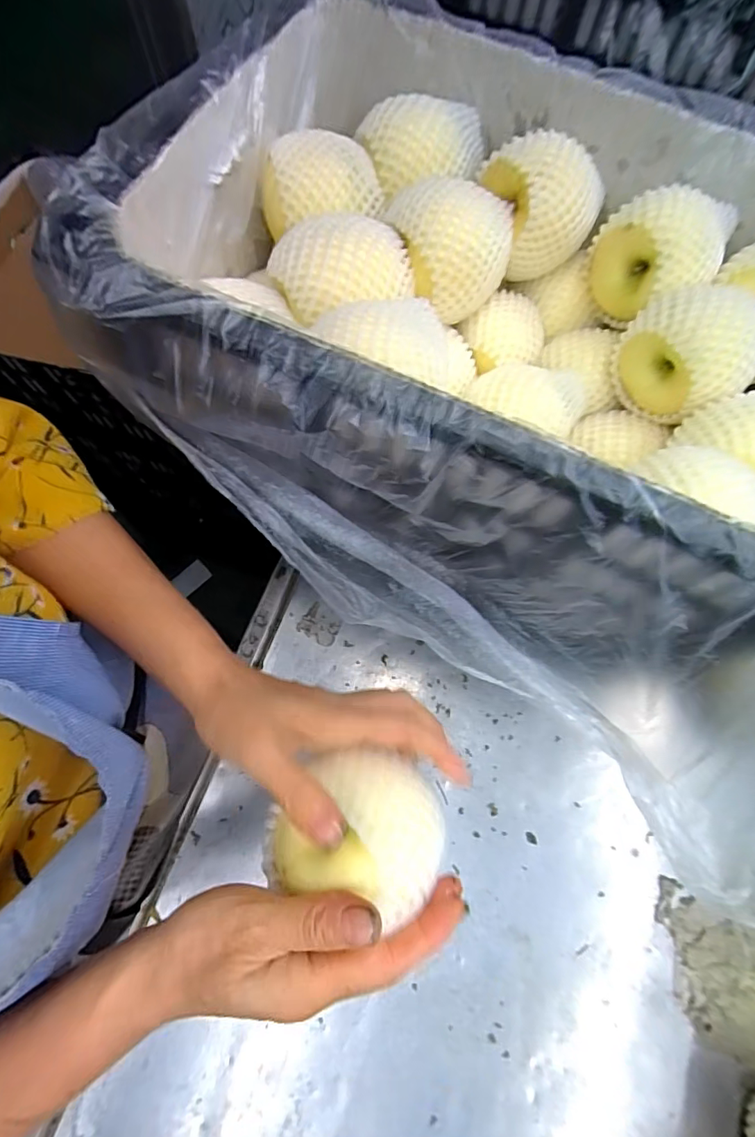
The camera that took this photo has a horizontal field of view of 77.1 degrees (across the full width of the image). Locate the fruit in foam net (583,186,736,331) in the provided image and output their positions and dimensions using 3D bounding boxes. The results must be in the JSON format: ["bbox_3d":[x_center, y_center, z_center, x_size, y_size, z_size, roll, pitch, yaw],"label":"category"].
[{"bbox_3d":[0.211,-0.241,0.363,0.088,0.072,0.089,30,71,8],"label":"fruit in foam net"}]

